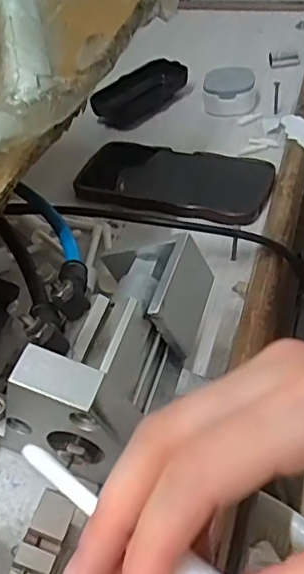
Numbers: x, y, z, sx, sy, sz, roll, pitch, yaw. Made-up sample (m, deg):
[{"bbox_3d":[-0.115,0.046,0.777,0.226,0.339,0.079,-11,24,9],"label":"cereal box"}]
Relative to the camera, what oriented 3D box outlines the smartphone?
[{"bbox_3d":[0.018,-0.097,0.505,0.166,0.010,0.083,15,49,21],"label":"smartphone"}]

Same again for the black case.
[{"bbox_3d":[-0.013,-0.209,0.620,0.063,0.025,0.110,24,53,28],"label":"black case"}]

